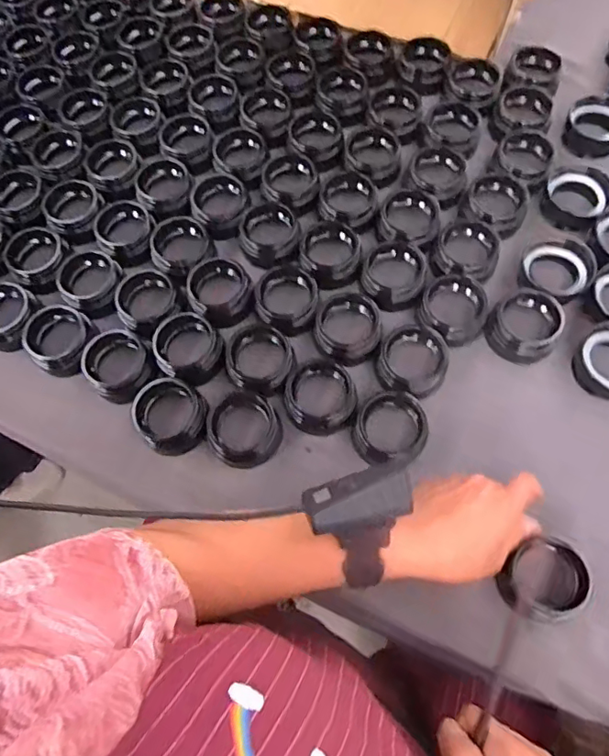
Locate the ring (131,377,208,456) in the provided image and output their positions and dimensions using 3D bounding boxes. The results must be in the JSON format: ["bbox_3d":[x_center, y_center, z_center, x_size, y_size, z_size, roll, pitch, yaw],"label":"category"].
[{"bbox_3d":[-0.125,0.035,0.494,0.067,0.034,0.059,22,70,12],"label":"ring"}]

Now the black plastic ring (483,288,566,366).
[{"bbox_3d":[0.213,-0.049,0.512,0.064,0.043,0.055,37,74,17],"label":"black plastic ring"}]

